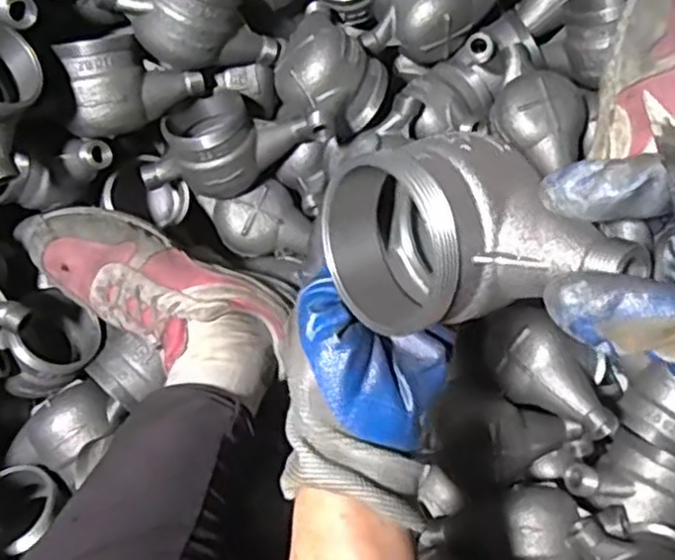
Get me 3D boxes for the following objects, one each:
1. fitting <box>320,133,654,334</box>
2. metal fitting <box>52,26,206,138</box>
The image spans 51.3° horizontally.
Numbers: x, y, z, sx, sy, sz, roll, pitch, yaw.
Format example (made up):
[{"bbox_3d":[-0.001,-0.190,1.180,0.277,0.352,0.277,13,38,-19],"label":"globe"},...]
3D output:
[{"bbox_3d":[0.050,-0.022,0.296,0.105,0.064,0.075,-13,75,-1],"label":"fitting"},{"bbox_3d":[-0.188,-0.178,0.623,0.110,0.077,0.077,-23,118,-28],"label":"metal fitting"}]

